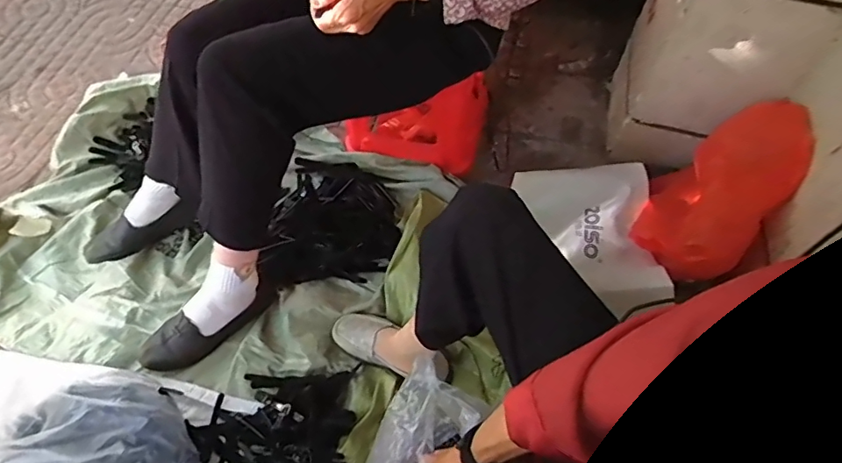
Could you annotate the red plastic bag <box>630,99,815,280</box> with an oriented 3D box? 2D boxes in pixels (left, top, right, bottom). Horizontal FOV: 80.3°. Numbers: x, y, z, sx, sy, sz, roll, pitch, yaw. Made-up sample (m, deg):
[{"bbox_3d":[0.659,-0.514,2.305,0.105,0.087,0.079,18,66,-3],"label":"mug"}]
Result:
[{"bbox_3d":[0.502,-0.071,0.839,0.177,0.183,0.285,36,62,20],"label":"red plastic bag"}]

